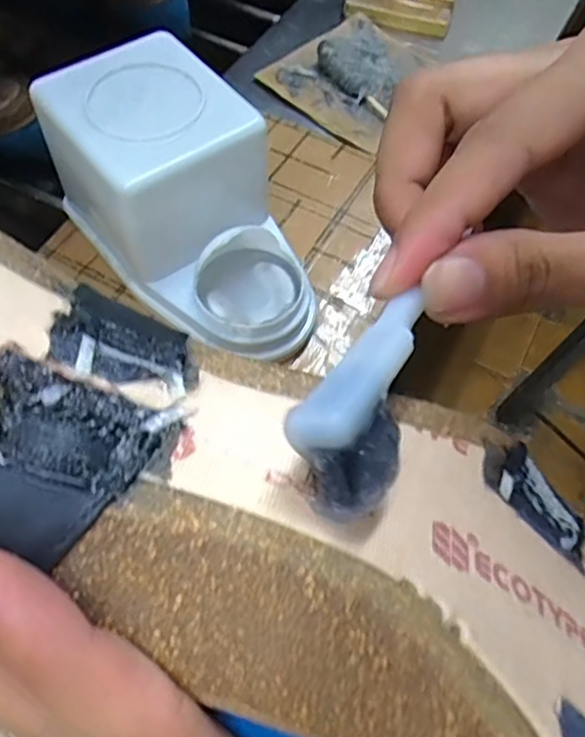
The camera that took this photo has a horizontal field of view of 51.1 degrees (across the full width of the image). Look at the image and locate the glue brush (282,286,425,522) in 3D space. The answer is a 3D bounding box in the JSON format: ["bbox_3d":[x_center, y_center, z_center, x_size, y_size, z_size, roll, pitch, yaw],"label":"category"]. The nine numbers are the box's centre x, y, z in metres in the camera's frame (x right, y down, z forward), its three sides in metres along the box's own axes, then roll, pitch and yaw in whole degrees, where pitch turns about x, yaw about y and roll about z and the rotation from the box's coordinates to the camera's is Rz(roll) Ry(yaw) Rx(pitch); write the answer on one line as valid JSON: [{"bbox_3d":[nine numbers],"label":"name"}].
[{"bbox_3d":[0.015,0.003,0.120,0.019,0.014,0.056,18,53,14],"label":"glue brush"}]

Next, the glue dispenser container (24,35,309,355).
[{"bbox_3d":[-0.060,-0.095,0.362,0.102,0.121,0.184,-34,67,-19],"label":"glue dispenser container"}]

